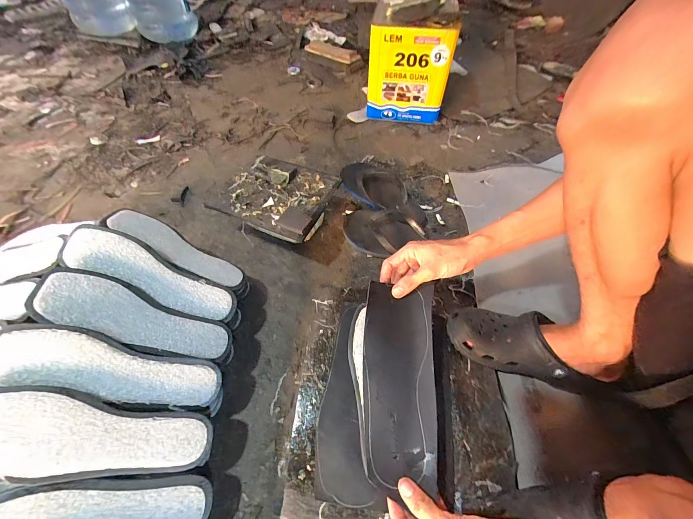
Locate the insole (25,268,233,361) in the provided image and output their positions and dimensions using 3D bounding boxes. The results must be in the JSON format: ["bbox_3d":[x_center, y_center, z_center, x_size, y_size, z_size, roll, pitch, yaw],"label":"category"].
[{"bbox_3d":[-0.298,0.087,0.429,0.249,0.013,0.075,26,54,-19],"label":"insole"}]

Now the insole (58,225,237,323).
[{"bbox_3d":[-0.299,0.027,0.463,0.247,0.019,0.071,30,56,-16],"label":"insole"}]

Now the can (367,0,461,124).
[{"bbox_3d":[0.194,-0.603,0.893,0.237,0.277,0.186,9,56,5],"label":"can"}]

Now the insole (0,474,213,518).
[{"bbox_3d":[-0.288,0.286,0.327,0.245,0.017,0.066,8,53,-22],"label":"insole"}]

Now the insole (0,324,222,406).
[{"bbox_3d":[-0.298,0.145,0.384,0.248,0.021,0.071,22,53,-22],"label":"insole"}]

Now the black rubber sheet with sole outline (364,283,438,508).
[{"bbox_3d":[0.073,0.159,0.411,0.100,0.018,0.256,5,65,4],"label":"black rubber sheet with sole outline"}]

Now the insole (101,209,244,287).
[{"bbox_3d":[-0.302,-0.019,0.518,0.241,0.010,0.081,33,34,-4],"label":"insole"}]

